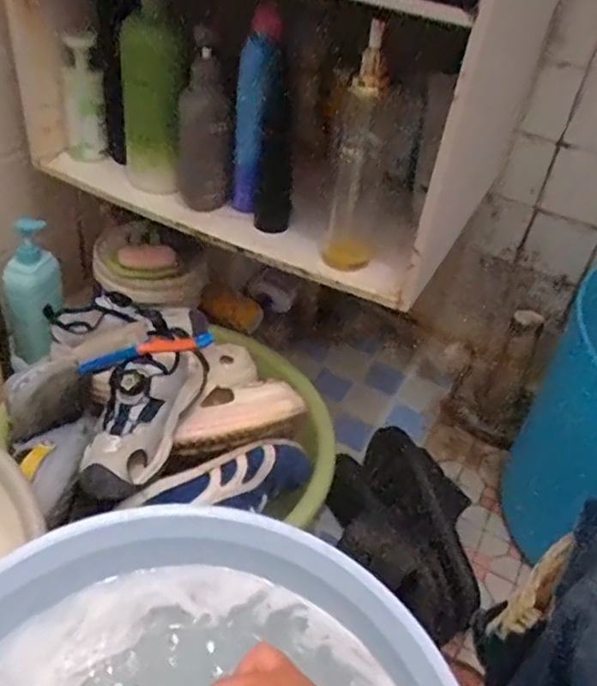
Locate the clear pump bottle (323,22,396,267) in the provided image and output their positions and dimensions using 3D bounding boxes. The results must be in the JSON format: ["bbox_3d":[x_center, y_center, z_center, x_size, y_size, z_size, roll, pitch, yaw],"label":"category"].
[{"bbox_3d":[0.078,-0.207,0.702,0.073,0.251,0.065,3,39,-6],"label":"clear pump bottle"}]

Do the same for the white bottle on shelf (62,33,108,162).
[{"bbox_3d":[-0.293,-0.331,0.844,0.043,0.163,0.056,-18,45,-29],"label":"white bottle on shelf"}]

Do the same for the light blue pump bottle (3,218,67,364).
[{"bbox_3d":[-0.389,-0.076,0.919,0.067,0.216,0.060,5,18,-3],"label":"light blue pump bottle"}]

